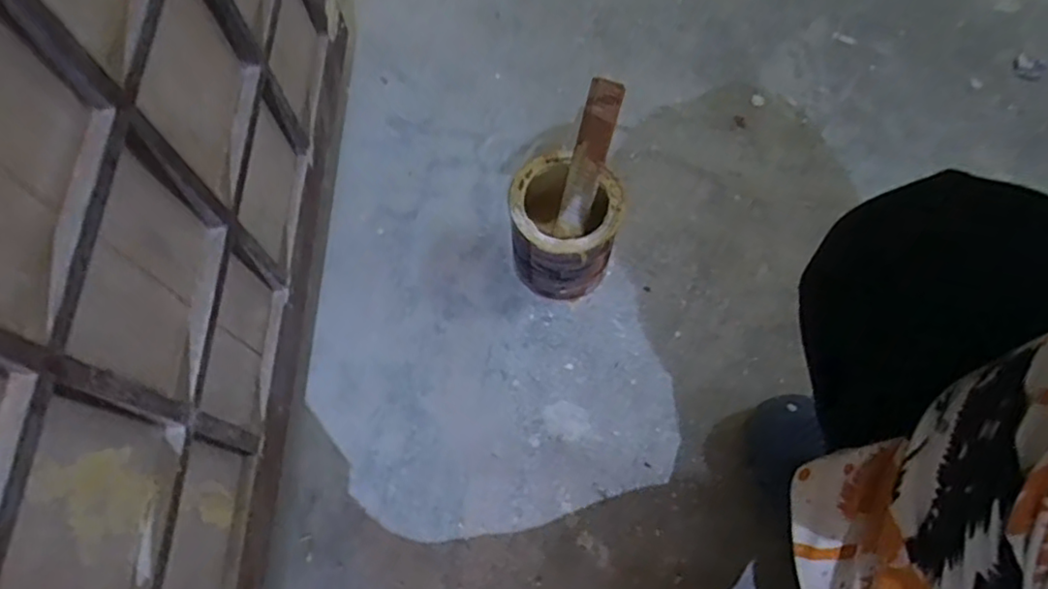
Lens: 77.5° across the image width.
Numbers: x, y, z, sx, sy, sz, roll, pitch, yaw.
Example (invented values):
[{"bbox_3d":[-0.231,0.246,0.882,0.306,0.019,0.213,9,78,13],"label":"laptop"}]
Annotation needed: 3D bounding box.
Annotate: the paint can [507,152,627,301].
[{"bbox_3d":[0.037,-0.064,0.661,0.101,0.141,0.096,0,69,0],"label":"paint can"}]

